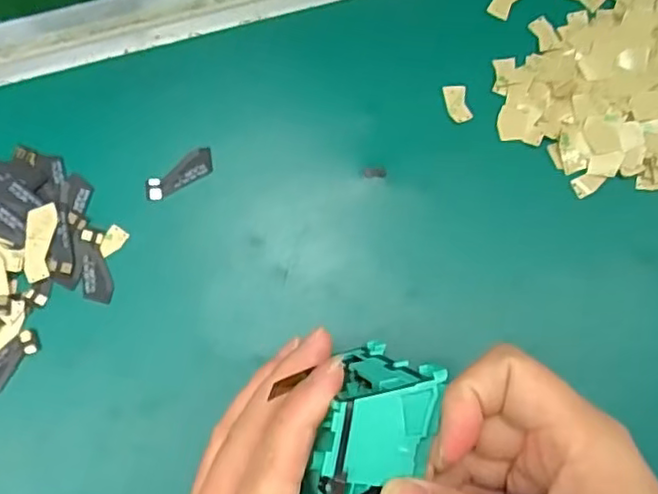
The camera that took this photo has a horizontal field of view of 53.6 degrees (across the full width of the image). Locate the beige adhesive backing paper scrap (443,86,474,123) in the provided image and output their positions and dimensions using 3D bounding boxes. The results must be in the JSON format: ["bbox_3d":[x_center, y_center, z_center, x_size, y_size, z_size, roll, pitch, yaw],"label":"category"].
[{"bbox_3d":[0.065,-0.073,0.331,0.011,0.004,0.020,-12,78,-2],"label":"beige adhesive backing paper scrap"}]

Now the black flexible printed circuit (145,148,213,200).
[{"bbox_3d":[-0.074,-0.036,0.324,0.038,0.004,0.014,-33,76,-8],"label":"black flexible printed circuit"}]

